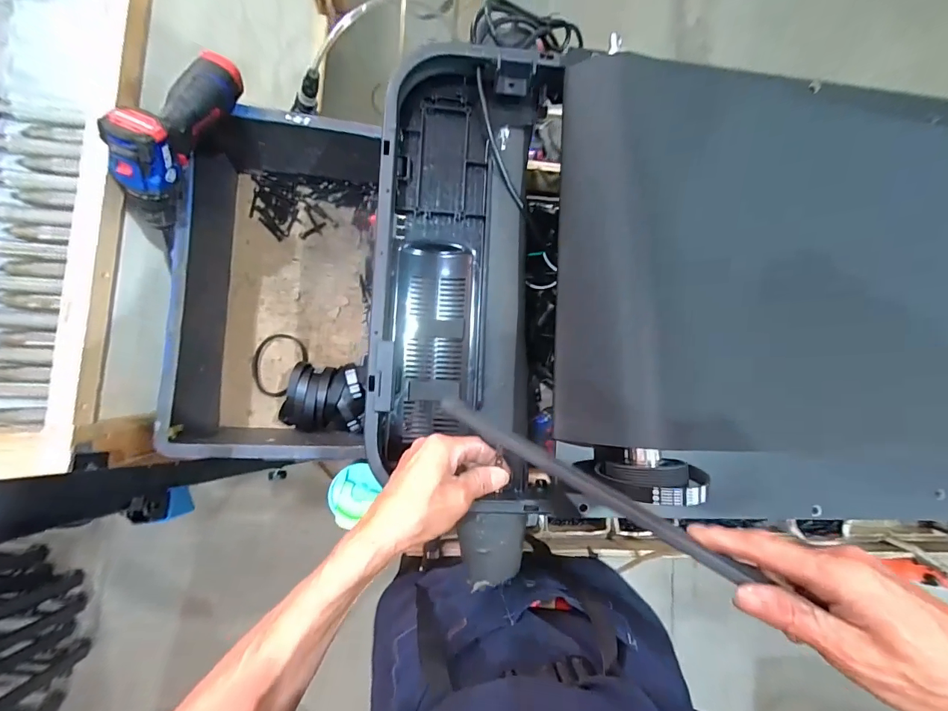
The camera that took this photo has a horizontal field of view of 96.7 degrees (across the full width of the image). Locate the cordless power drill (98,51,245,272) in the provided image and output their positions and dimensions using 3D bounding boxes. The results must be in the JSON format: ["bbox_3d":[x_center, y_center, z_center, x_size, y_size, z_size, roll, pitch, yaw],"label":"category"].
[{"bbox_3d":[-0.369,-0.262,0.554,0.068,0.184,0.206,25,58,-3],"label":"cordless power drill"}]

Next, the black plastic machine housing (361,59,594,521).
[{"bbox_3d":[-0.005,-0.091,0.455,0.199,0.067,0.477,0,87,-5],"label":"black plastic machine housing"}]

